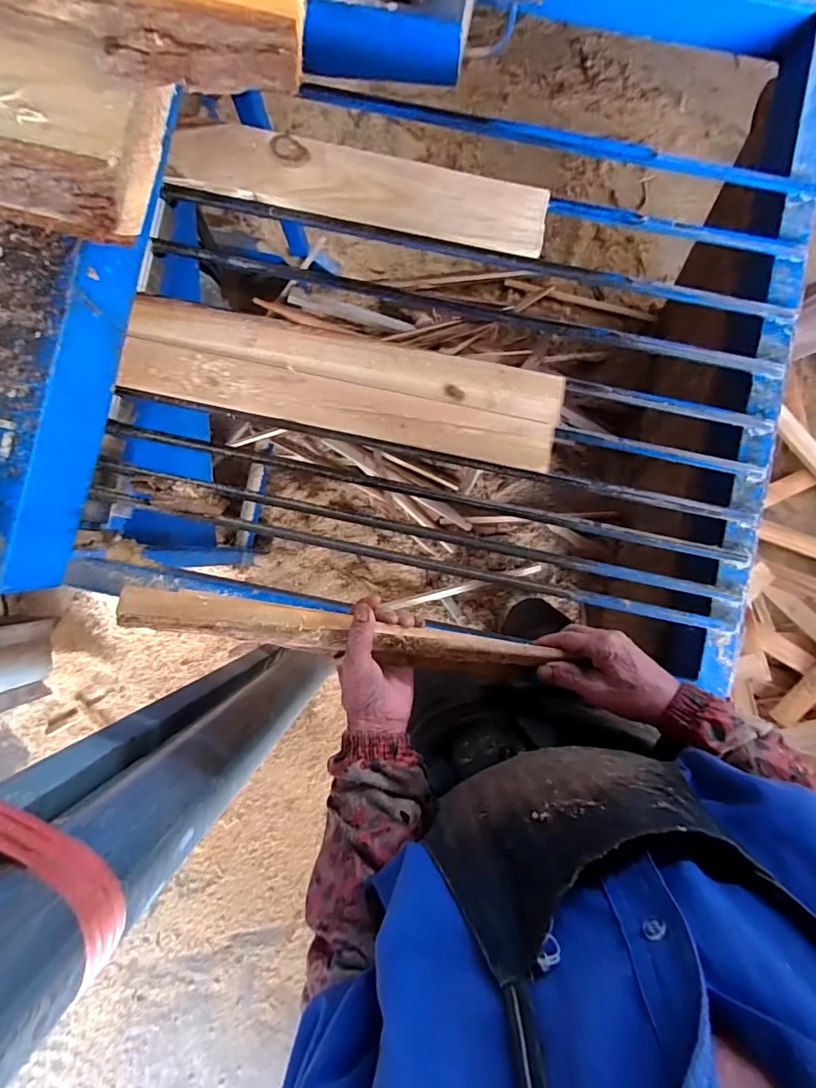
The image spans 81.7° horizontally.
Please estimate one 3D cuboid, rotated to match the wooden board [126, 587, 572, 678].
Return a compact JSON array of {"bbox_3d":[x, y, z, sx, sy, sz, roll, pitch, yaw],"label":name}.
[{"bbox_3d":[-0.069,0.093,0.477,0.423,0.026,0.042,9,87,-3],"label":"wooden board"}]

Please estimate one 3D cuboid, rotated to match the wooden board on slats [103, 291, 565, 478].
[{"bbox_3d":[-0.069,-0.181,0.515,0.463,0.020,0.111,11,87,1],"label":"wooden board on slats"}]

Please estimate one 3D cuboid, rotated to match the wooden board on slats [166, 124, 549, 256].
[{"bbox_3d":[-0.050,-0.397,0.520,0.406,0.025,0.067,12,87,1],"label":"wooden board on slats"}]

